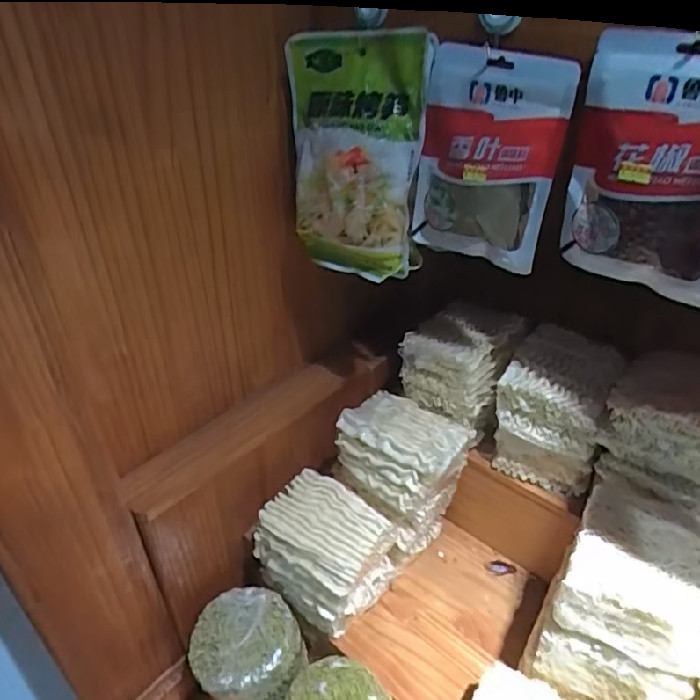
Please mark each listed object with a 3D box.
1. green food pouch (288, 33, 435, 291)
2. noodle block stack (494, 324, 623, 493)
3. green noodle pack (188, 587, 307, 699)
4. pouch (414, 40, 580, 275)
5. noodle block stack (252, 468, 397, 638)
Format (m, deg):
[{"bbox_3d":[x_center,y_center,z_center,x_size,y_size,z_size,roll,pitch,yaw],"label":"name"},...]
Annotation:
[{"bbox_3d":[-0.003,-0.180,0.522,0.146,0.211,0.035,16,21,25],"label":"green food pouch"},{"bbox_3d":[0.238,0.067,0.628,0.106,0.129,0.124,19,39,28],"label":"noodle block stack"},{"bbox_3d":[-0.111,0.375,0.637,0.120,0.164,0.111,-4,34,-4],"label":"green noodle pack"},{"bbox_3d":[0.117,-0.158,0.471,0.125,0.172,0.025,22,40,31],"label":"pouch"},{"bbox_3d":[-0.029,0.234,0.632,0.134,0.123,0.104,20,39,29],"label":"noodle block stack"}]

